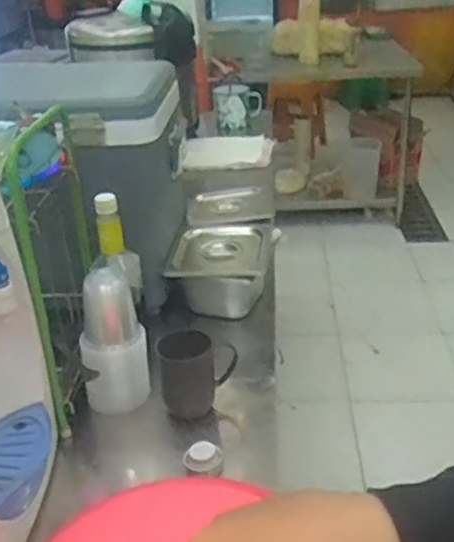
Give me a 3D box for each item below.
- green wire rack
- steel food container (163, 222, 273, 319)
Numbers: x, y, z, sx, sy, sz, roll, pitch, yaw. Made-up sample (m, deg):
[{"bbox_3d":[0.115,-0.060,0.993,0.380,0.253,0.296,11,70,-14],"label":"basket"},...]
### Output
[{"bbox_3d":[-0.222,-0.009,0.896,0.053,0.355,0.248,-5,28,-3],"label":"green wire rack"},{"bbox_3d":[-0.004,0.007,1.190,0.169,0.131,0.168,3,28,10],"label":"steel food container"}]

